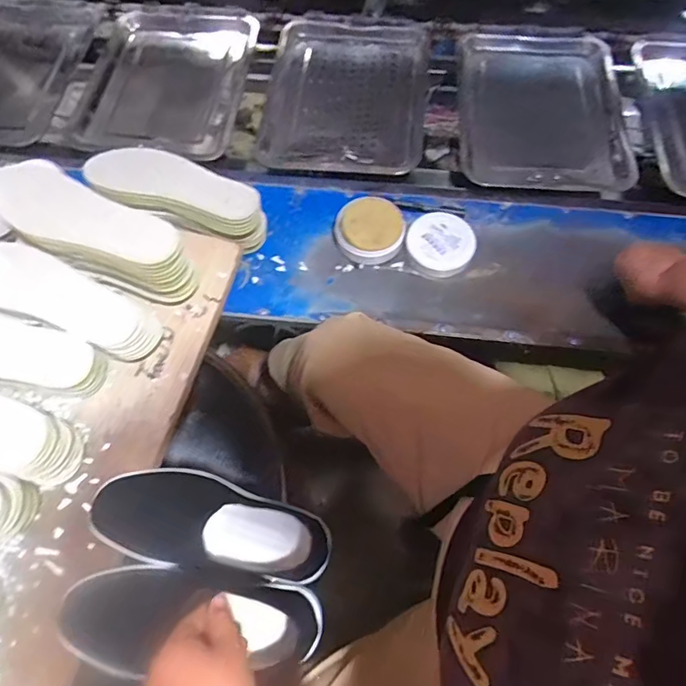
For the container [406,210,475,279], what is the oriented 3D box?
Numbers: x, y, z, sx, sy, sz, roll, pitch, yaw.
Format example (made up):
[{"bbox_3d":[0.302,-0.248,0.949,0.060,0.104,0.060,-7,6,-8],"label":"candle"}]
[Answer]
[{"bbox_3d":[0.153,-0.156,0.750,0.098,0.029,0.107,0,64,0],"label":"container"}]

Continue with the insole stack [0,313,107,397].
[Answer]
[{"bbox_3d":[-0.420,0.014,0.590,0.267,0.078,0.084,17,65,8],"label":"insole stack"}]

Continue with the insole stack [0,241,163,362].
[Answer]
[{"bbox_3d":[-0.370,-0.052,0.625,0.278,0.076,0.088,20,65,10],"label":"insole stack"}]

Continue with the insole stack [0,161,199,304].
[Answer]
[{"bbox_3d":[-0.336,-0.142,0.644,0.290,0.091,0.097,27,67,13],"label":"insole stack"}]

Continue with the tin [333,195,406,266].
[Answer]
[{"bbox_3d":[0.042,-0.176,0.749,0.106,0.052,0.106,4,64,2],"label":"tin"}]

